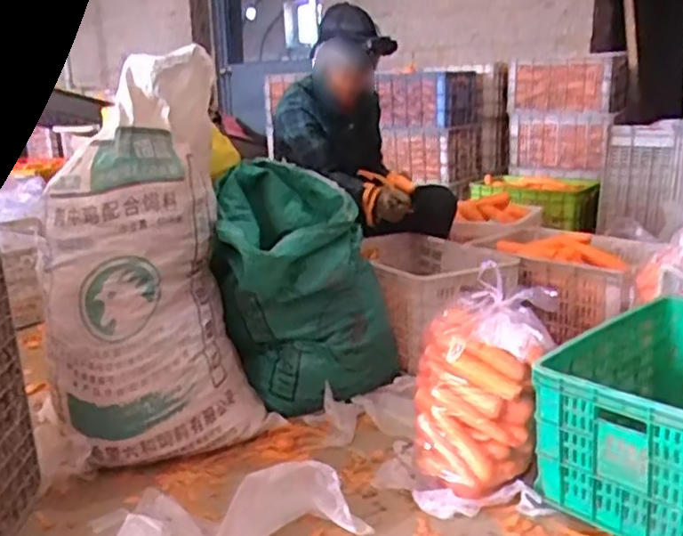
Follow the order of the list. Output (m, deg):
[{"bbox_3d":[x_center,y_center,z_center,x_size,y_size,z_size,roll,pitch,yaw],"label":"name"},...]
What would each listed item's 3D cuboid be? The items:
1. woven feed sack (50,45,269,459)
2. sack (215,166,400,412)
[{"bbox_3d":[-0.388,0.010,1.404,0.392,0.767,0.209,-7,15,-17],"label":"woven feed sack"},{"bbox_3d":[-0.091,0.037,1.621,0.377,0.487,0.338,-4,15,-8],"label":"sack"}]

